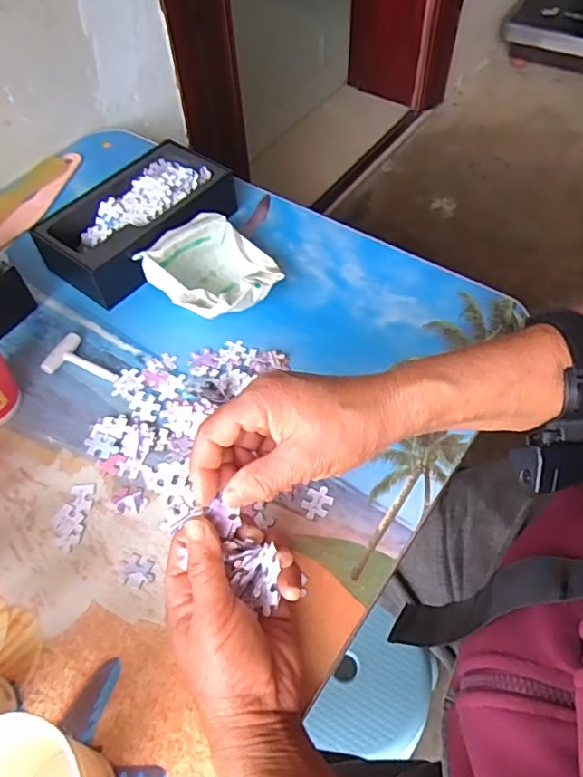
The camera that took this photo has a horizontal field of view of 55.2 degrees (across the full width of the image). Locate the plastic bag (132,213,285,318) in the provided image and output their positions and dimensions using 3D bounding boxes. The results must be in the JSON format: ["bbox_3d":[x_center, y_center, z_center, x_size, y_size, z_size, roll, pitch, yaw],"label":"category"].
[{"bbox_3d":[-0.074,-0.108,0.518,0.102,0.061,0.111,-38,63,-21],"label":"plastic bag"}]

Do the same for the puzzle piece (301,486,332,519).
[{"bbox_3d":[0.019,0.085,0.418,0.020,0.004,0.026,18,59,14],"label":"puzzle piece"}]

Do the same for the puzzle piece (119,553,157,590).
[{"bbox_3d":[-0.107,0.128,0.391,0.023,0.004,0.022,25,61,18],"label":"puzzle piece"}]

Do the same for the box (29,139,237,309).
[{"bbox_3d":[-0.150,-0.169,0.565,0.115,0.052,0.186,36,65,23],"label":"box"}]

